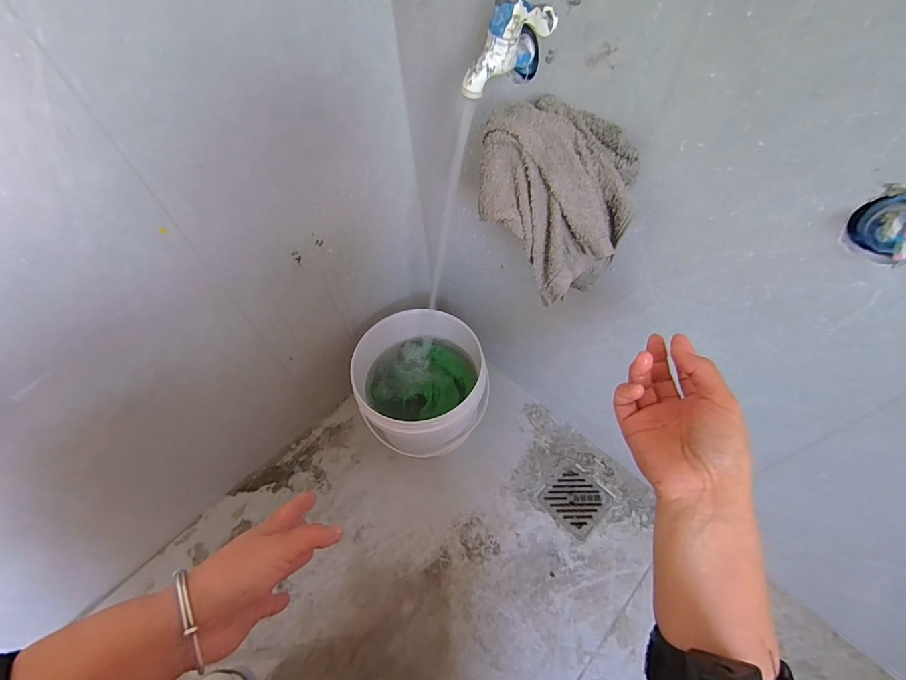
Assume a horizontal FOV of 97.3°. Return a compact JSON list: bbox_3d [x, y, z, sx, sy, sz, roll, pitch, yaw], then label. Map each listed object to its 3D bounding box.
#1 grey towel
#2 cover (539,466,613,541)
[{"bbox_3d":[0.093,-0.136,0.395,0.154,0.145,0.094,33,62,24],"label":"grey towel"},{"bbox_3d":[0.211,0.273,0.681,0.091,0.010,0.093,-36,60,-21],"label":"cover"}]

